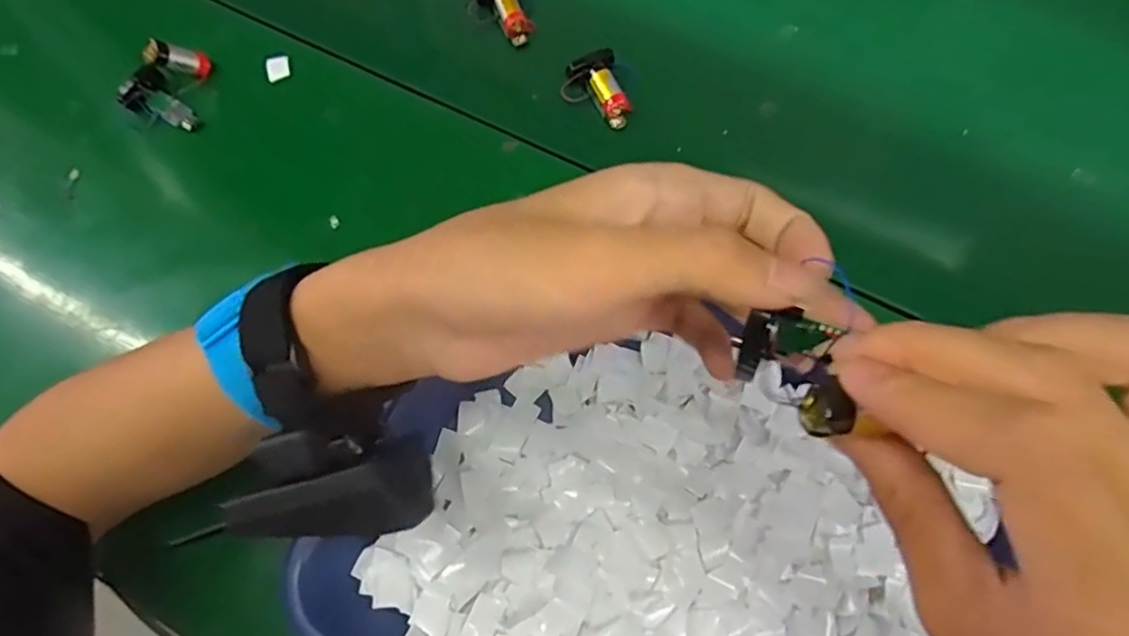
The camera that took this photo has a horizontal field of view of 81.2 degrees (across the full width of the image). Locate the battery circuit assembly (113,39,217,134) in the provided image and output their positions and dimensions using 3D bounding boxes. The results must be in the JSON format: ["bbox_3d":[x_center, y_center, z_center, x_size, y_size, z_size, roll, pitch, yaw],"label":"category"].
[{"bbox_3d":[-0.268,-0.156,0.435,0.048,0.035,0.053,1,71,1],"label":"battery circuit assembly"}]

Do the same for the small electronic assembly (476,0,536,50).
[{"bbox_3d":[-0.038,-0.216,0.458,0.031,0.017,0.051,-28,87,-8],"label":"small electronic assembly"}]

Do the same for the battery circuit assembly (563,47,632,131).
[{"bbox_3d":[0.020,-0.150,0.435,0.039,0.021,0.053,-14,72,-4],"label":"battery circuit assembly"}]

